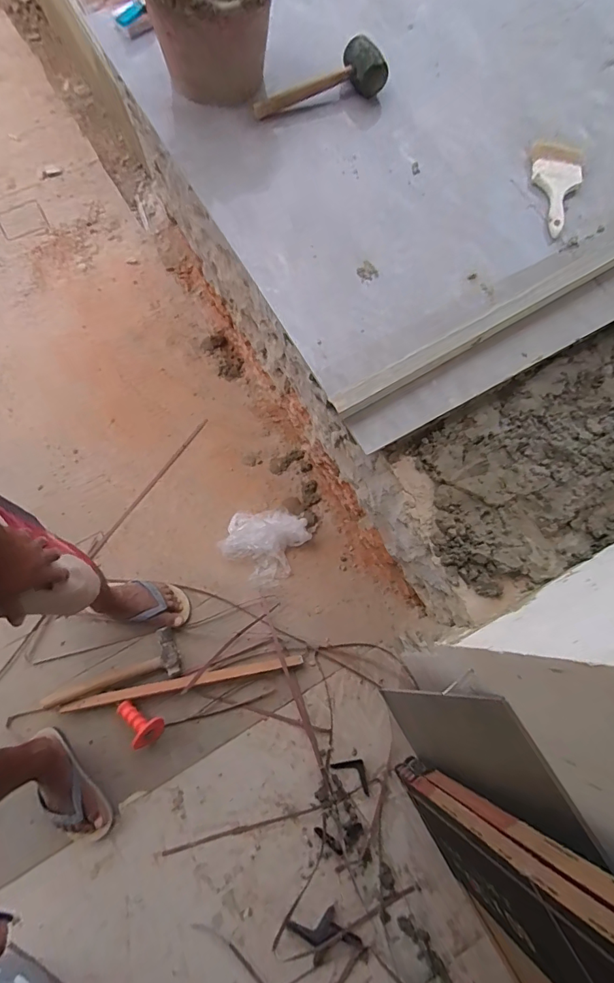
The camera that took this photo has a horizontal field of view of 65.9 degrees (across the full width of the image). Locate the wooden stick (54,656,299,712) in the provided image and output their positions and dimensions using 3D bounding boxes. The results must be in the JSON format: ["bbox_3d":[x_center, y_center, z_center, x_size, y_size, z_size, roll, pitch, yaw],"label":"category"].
[{"bbox_3d":[-0.285,0.447,1.109,0.545,0.022,0.030,-10,76,-4],"label":"wooden stick"}]

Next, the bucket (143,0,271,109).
[{"bbox_3d":[-0.187,-0.942,0.904,0.258,0.235,0.258,-10,76,-4],"label":"bucket"}]

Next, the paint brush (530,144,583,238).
[{"bbox_3d":[0.520,-0.635,0.983,0.099,0.030,0.230,8,75,0],"label":"paint brush"}]

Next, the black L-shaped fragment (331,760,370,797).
[{"bbox_3d":[0.110,0.631,1.067,0.103,0.008,0.051,34,77,7],"label":"black L-shaped fragment"}]

